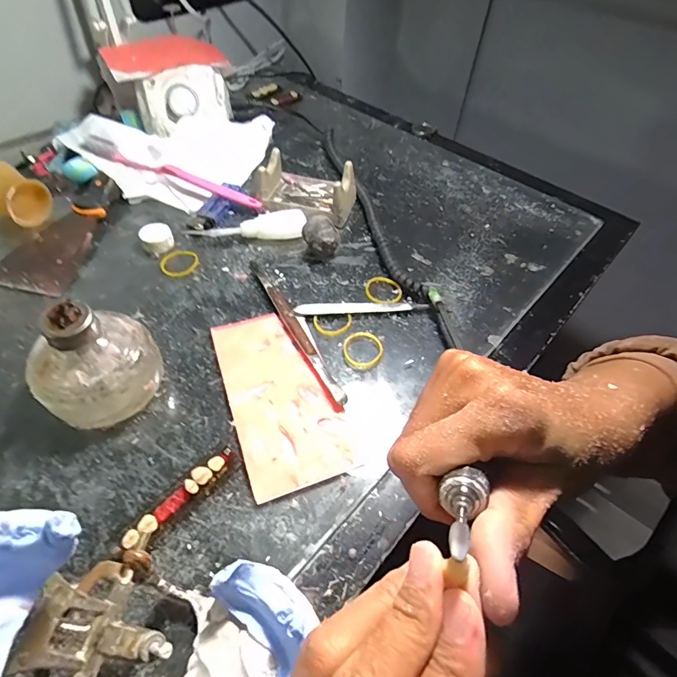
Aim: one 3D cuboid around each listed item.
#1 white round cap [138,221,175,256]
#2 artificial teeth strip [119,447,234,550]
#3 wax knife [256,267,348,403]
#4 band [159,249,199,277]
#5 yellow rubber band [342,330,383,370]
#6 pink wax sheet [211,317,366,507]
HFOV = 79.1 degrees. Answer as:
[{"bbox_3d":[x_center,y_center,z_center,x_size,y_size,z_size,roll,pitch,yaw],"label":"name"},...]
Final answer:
[{"bbox_3d":[-0.174,-0.096,0.394,0.028,0.019,0.028,-29,59,-24],"label":"white round cap"},{"bbox_3d":[-0.094,0.096,0.251,0.011,0.014,0.075,35,57,21],"label":"artificial teeth strip"},{"bbox_3d":[-0.035,-0.008,0.336,0.011,0.008,0.158,-22,56,-20],"label":"wax knife"},{"bbox_3d":[-0.149,-0.072,0.385,0.032,0.004,0.034,2,52,-2],"label":"band"},{"bbox_3d":[0.020,0.008,0.331,0.032,0.004,0.036,17,53,10],"label":"yellow rubber band"},{"bbox_3d":[-0.044,0.038,0.302,0.071,0.004,0.145,-15,55,-15],"label":"pink wax sheet"}]

